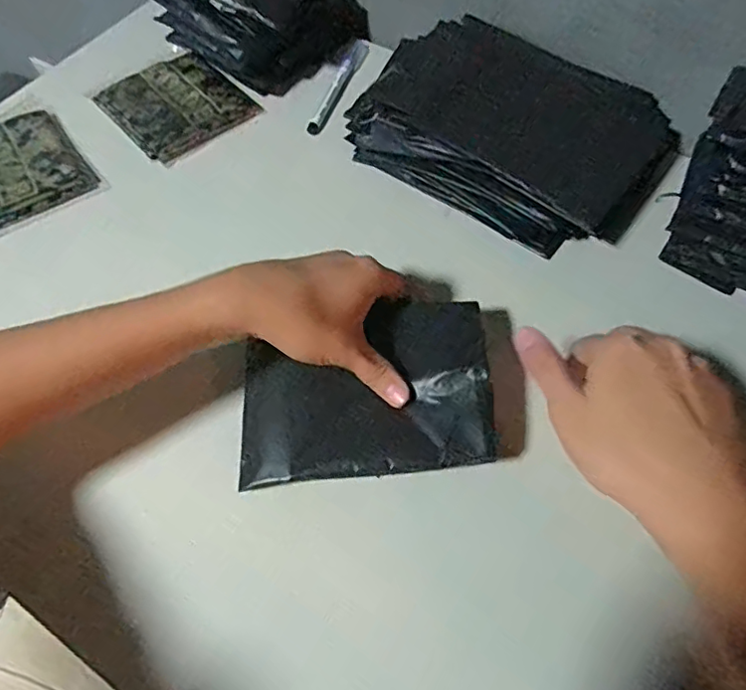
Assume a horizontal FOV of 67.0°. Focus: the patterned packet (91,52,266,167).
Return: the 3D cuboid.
[{"bbox_3d":[-0.197,-0.243,0.561,0.120,0.008,0.128,-39,66,-19],"label":"patterned packet"}]

